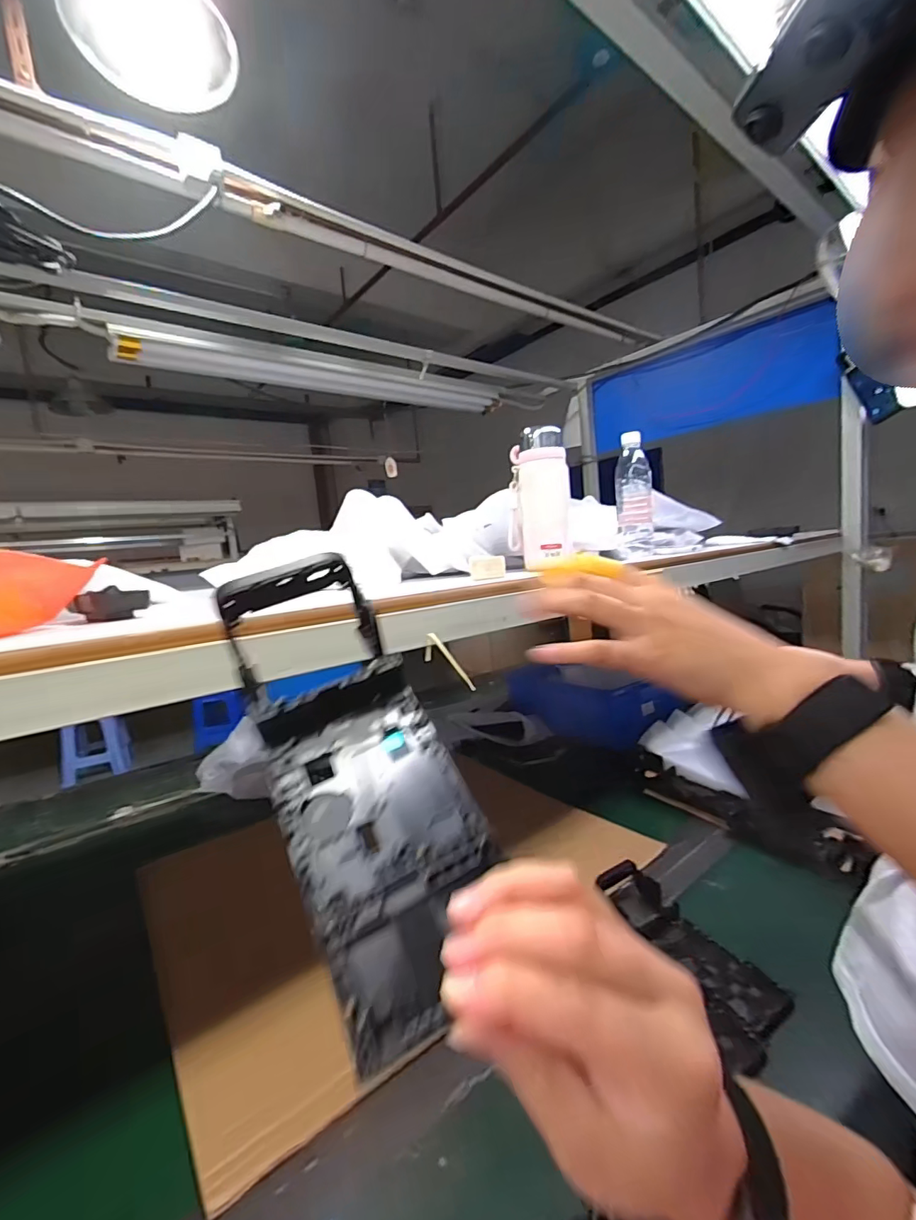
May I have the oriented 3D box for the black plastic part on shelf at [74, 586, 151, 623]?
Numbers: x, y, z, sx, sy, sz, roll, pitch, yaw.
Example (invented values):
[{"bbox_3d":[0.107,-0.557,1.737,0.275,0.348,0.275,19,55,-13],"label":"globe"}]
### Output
[{"bbox_3d":[-0.336,-0.005,0.494,0.060,0.031,0.023,-8,7,-26],"label":"black plastic part on shelf"}]

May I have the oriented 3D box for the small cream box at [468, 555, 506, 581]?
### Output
[{"bbox_3d":[0.039,-0.057,0.662,0.046,0.030,0.023,-4,7,5],"label":"small cream box"}]

